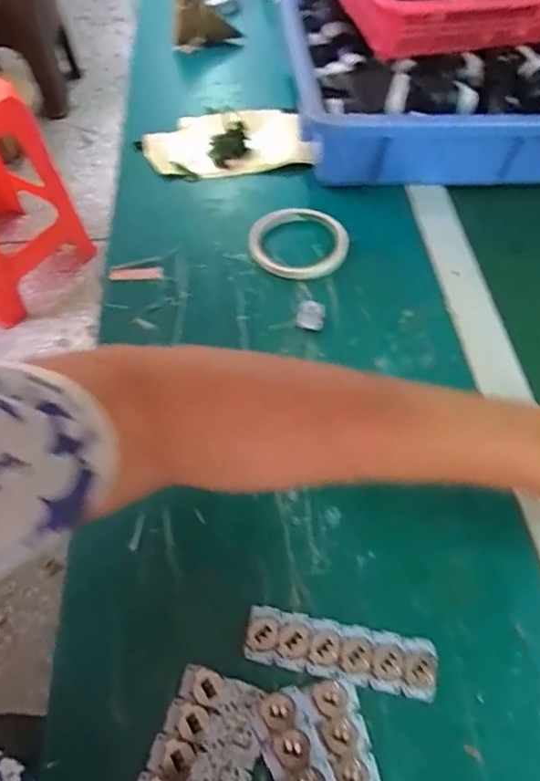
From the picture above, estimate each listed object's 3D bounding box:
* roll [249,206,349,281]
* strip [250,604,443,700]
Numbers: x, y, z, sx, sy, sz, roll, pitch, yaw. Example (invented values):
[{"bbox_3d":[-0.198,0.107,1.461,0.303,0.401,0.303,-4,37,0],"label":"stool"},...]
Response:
[{"bbox_3d":[0.026,-0.144,0.526,0.090,0.015,0.093,1,54,-1],"label":"roll"},{"bbox_3d":[0.040,0.150,0.320,0.108,0.008,0.030,11,54,7],"label":"strip"}]

